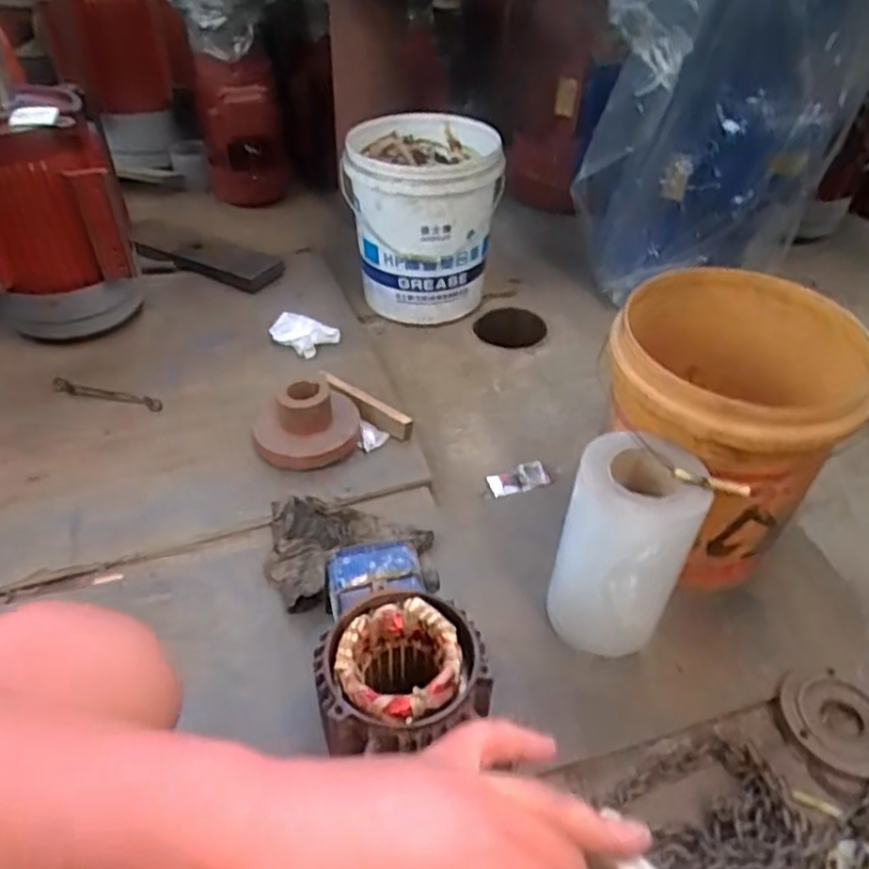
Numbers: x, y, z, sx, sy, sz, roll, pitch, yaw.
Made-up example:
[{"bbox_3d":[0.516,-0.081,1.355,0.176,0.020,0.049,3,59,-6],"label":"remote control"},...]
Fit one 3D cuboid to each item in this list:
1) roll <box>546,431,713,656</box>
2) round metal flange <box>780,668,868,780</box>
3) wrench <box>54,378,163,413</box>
[{"bbox_3d":[0.211,0.143,0.817,0.132,0.262,0.165,23,47,20],"label":"roll"},{"bbox_3d":[0.460,0.328,0.811,0.114,0.029,0.124,2,43,-2],"label":"round metal flange"},{"bbox_3d":[-0.534,-0.068,1.174,0.192,0.020,0.037,13,44,10],"label":"wrench"}]

